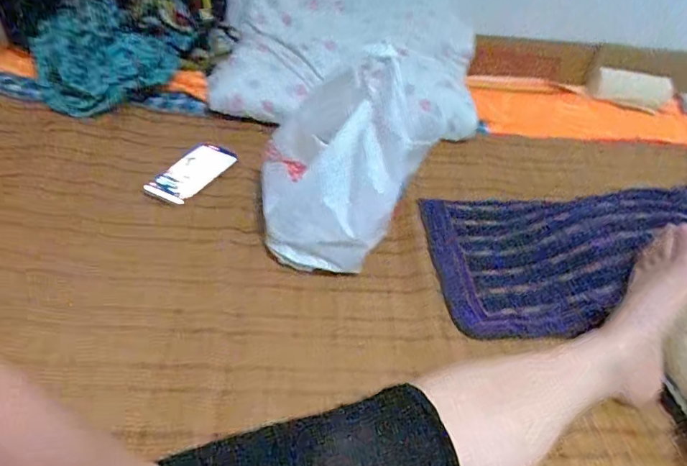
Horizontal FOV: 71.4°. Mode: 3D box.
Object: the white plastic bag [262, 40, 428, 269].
[{"bbox_3d":[-0.004,-0.089,0.669,0.218,0.246,0.188,0,42,-8],"label":"white plastic bag"}]

